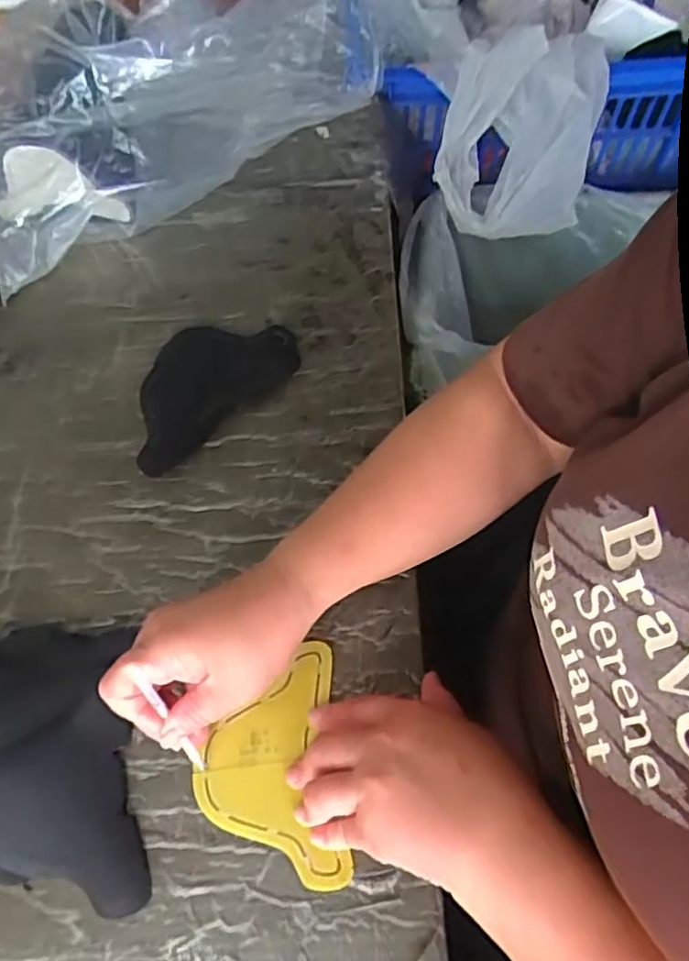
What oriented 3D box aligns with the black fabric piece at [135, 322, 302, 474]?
[{"bbox_3d":[-0.122,-0.084,0.557,0.163,0.010,0.099,-41,67,-18],"label":"black fabric piece"}]

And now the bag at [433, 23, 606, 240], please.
[{"bbox_3d":[0.180,-0.358,0.675,0.150,0.056,0.208,12,104,5],"label":"bag"}]

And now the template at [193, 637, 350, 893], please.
[{"bbox_3d":[-0.048,0.176,0.412,0.089,0.004,0.136,-7,63,0],"label":"template"}]

